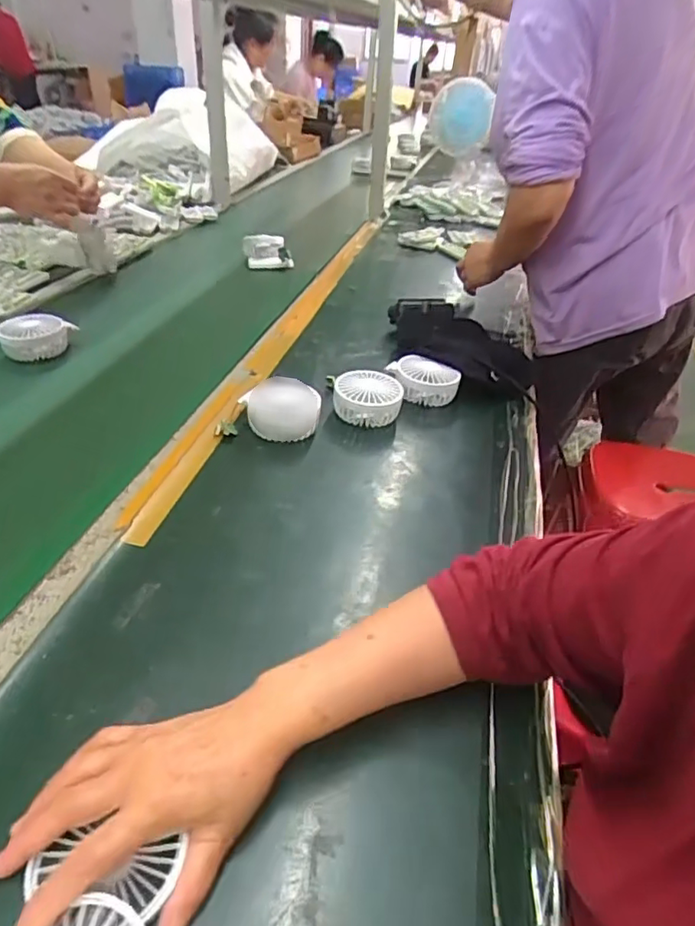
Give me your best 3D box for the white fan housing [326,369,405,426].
[{"bbox_3d":[0.022,-0.089,0.768,0.099,0.047,0.097,6,37,-2],"label":"white fan housing"}]

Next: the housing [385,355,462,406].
[{"bbox_3d":[0.106,-0.115,0.814,0.078,0.053,0.087,-18,44,-29],"label":"housing"}]

